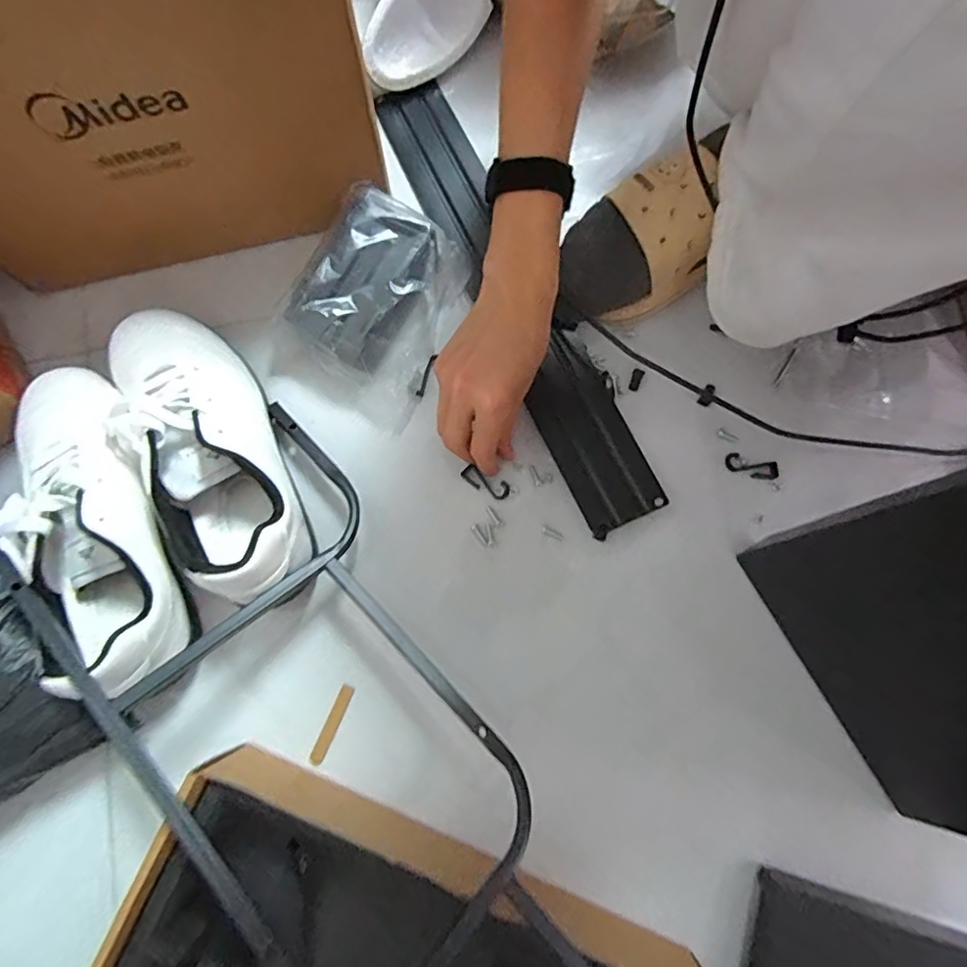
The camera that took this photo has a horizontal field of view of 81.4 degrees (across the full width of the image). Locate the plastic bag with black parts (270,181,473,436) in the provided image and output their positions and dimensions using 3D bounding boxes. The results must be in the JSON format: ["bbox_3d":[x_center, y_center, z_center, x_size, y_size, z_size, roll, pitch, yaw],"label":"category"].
[{"bbox_3d":[-0.094,-0.149,0.476,0.126,0.065,0.167,27,78,6],"label":"plastic bag with black parts"}]

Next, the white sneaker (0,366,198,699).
[{"bbox_3d":[-0.296,0.026,0.424,0.113,0.089,0.256,-24,78,-6],"label":"white sneaker"}]

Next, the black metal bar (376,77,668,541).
[{"bbox_3d":[0.022,-0.179,0.511,0.069,0.029,0.472,-25,78,-6],"label":"black metal bar"}]

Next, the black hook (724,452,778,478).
[{"bbox_3d":[0.226,-0.014,0.473,0.044,0.010,0.017,11,77,2],"label":"black hook"}]

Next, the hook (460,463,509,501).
[{"bbox_3d":[0.002,-0.001,0.473,0.043,0.009,0.015,28,78,3],"label":"hook"}]

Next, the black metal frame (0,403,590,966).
[{"bbox_3d":[-0.086,0.201,0.358,0.219,0.135,0.549,-36,79,-8],"label":"black metal frame"}]

